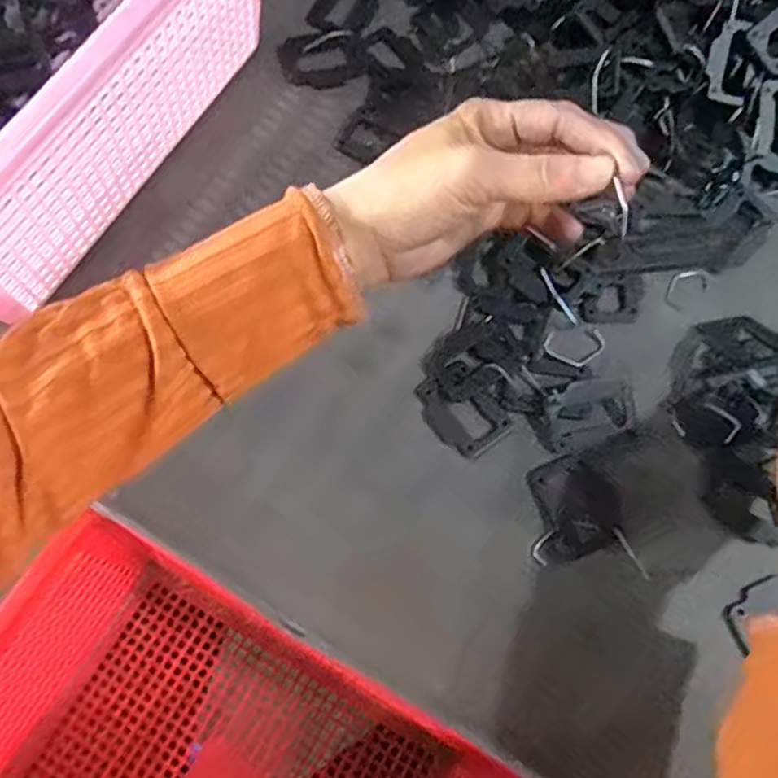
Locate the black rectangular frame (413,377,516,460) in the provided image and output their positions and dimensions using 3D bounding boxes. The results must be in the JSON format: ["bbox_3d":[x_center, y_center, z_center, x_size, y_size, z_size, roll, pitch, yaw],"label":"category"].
[{"bbox_3d":[0.041,0.013,0.370,0.038,0.004,0.053,-39,78,-12],"label":"black rectangular frame"}]

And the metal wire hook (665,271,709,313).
[{"bbox_3d":[0.179,-0.062,0.392,0.032,0.004,0.018,-39,77,-13],"label":"metal wire hook"}]

